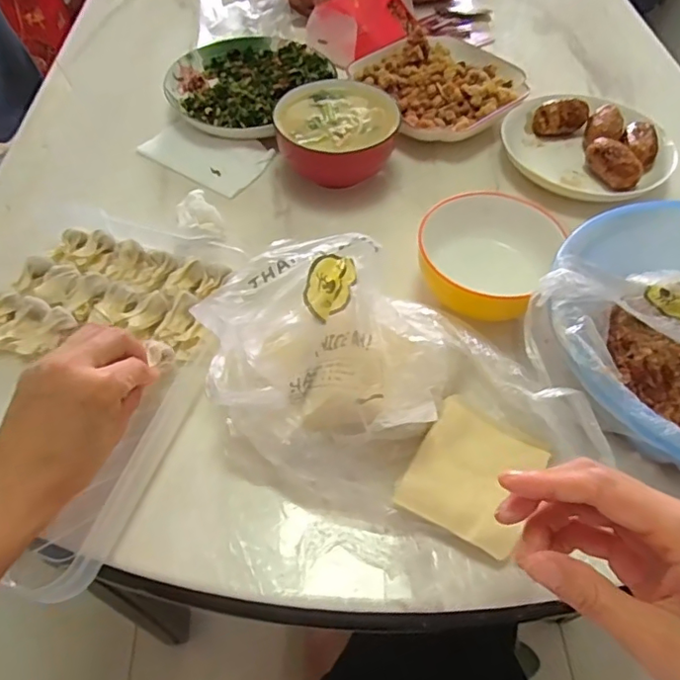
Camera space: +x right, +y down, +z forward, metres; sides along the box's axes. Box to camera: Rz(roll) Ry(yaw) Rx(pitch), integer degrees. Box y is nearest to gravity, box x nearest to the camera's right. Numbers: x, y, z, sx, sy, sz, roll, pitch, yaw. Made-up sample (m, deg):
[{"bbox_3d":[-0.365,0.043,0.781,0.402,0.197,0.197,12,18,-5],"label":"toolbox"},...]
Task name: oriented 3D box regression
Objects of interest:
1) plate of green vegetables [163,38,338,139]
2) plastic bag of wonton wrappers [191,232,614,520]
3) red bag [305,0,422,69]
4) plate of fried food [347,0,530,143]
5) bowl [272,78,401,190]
[{"bbox_3d":[-0.116,-0.310,0.673,0.176,0.033,0.198,32,60,20],"label":"plate of green vegetables"},{"bbox_3d":[0.034,0.031,0.375,0.244,0.116,0.148,16,56,10],"label":"plastic bag of wonton wrappers"},{"bbox_3d":[0.031,-0.443,0.741,0.091,0.080,0.149,32,60,20],"label":"red bag"},{"bbox_3d":[0.109,-0.319,0.678,0.184,0.053,0.218,-28,60,-19],"label":"plate of fried food"},{"bbox_3d":[-0.004,-0.217,0.593,0.121,0.071,0.119,1,55,-1],"label":"bowl"}]

